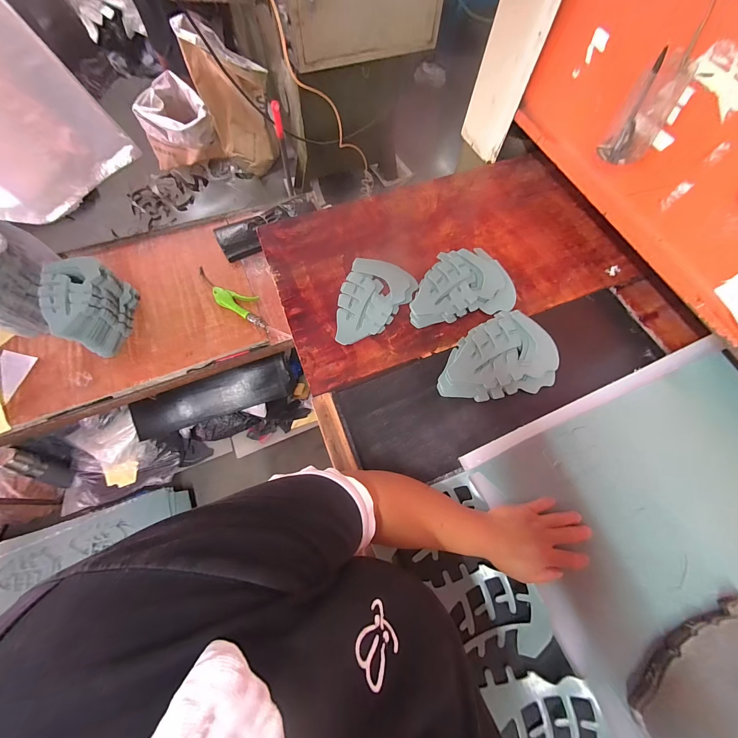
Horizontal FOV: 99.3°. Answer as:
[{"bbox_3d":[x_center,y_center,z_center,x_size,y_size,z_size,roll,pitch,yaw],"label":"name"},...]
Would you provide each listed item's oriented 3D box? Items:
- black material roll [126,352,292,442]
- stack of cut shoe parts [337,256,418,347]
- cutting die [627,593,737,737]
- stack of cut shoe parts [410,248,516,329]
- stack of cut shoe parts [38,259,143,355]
[{"bbox_3d":[-0.565,0.101,1.169,0.532,0.115,0.129,-19,69,-11],"label":"black material roll"},{"bbox_3d":[0.003,-0.125,0.606,0.132,0.016,0.195,21,67,6],"label":"stack of cut shoe parts"},{"bbox_3d":[0.391,0.361,0.349,0.184,0.019,0.113,-23,65,-5],"label":"cutting die"},{"bbox_3d":[0.172,-0.170,0.619,0.200,0.023,0.158,-7,67,-7],"label":"stack of cut shoe parts"},{"bbox_3d":[-0.646,-0.135,0.722,0.123,0.134,0.179,-7,67,-7],"label":"stack of cut shoe parts"}]

